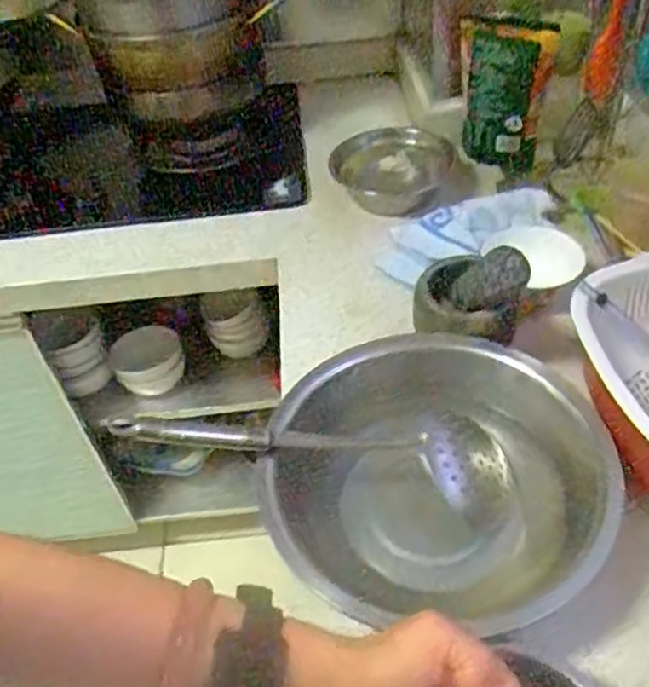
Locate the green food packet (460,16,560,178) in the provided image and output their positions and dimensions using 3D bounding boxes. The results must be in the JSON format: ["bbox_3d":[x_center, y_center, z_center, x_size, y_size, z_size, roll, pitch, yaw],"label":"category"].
[{"bbox_3d":[0.241,-0.337,0.918,0.120,0.196,0.031,21,52,26],"label":"green food packet"}]

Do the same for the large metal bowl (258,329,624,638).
[{"bbox_3d":[0.100,0.110,0.573,0.263,0.083,0.244,-4,45,4],"label":"large metal bowl"}]

